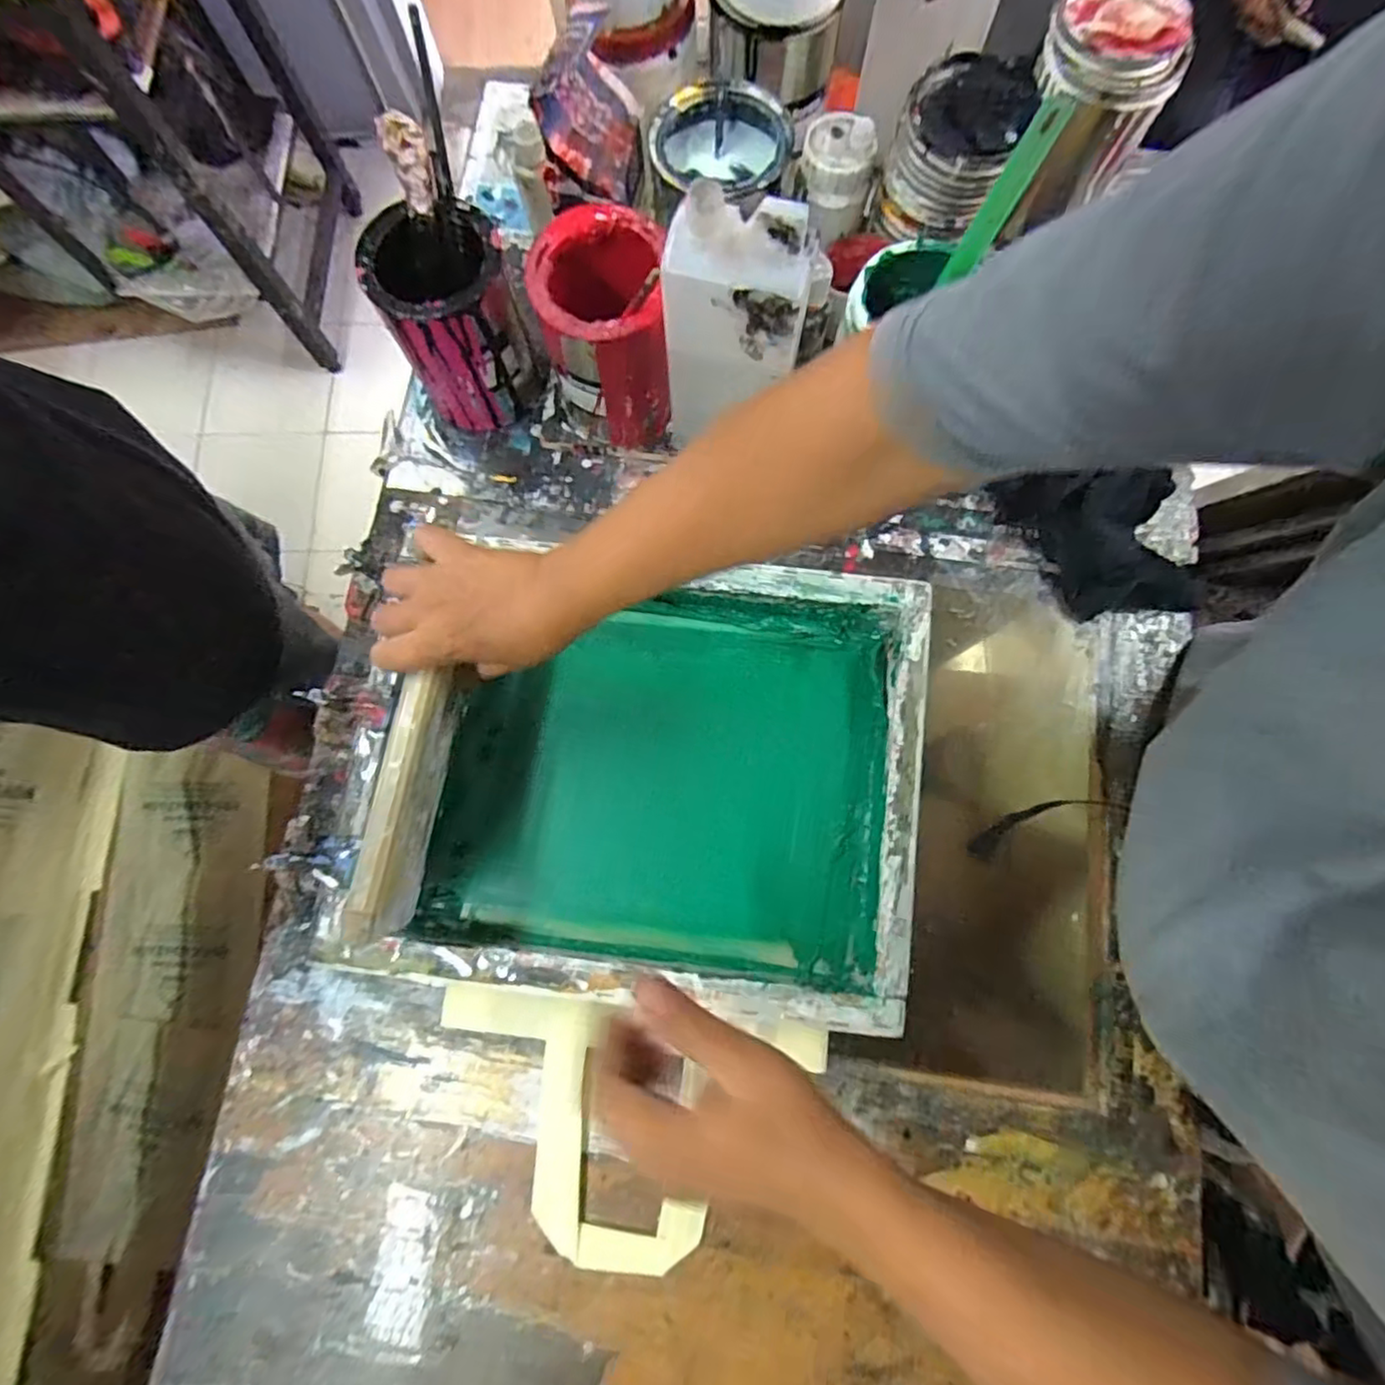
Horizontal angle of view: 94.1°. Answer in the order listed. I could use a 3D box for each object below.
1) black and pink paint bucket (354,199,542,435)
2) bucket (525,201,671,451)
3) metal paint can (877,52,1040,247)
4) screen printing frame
[{"bbox_3d":[-0.196,-0.310,0.550,0.099,0.142,0.101,0,78,1],"label":"black and pink paint bucket"},{"bbox_3d":[-0.069,-0.290,0.532,0.098,0.146,0.109,-1,78,1],"label":"bucket"},{"bbox_3d":[0.219,-0.447,0.531,0.100,0.084,0.104,24,79,6],"label":"metal paint can"},{"bbox_3d":[-0.043,0.059,0.536,0.439,0.056,0.351,7,78,3],"label":"screen printing frame"}]

